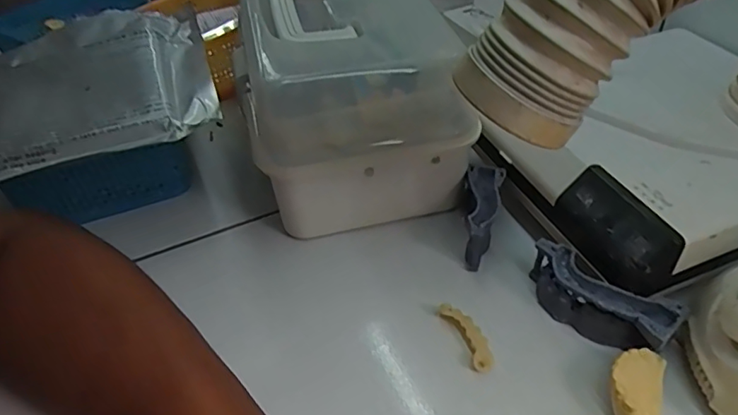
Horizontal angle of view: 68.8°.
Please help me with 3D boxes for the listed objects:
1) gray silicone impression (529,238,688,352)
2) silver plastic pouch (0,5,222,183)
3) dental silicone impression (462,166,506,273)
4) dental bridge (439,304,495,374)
[{"bbox_3d":[0.135,0.056,0.322,0.086,0.028,0.029,32,54,31],"label":"gray silicone impression"},{"bbox_3d":[-0.219,-0.091,0.403,0.199,0.031,0.169,-20,46,-16],"label":"silver plastic pouch"},{"bbox_3d":[0.077,0.003,0.373,0.025,0.038,0.074,8,58,11],"label":"dental silicone impression"},{"bbox_3d":[0.061,0.077,0.325,0.014,0.009,0.046,-19,46,-15],"label":"dental bridge"}]

